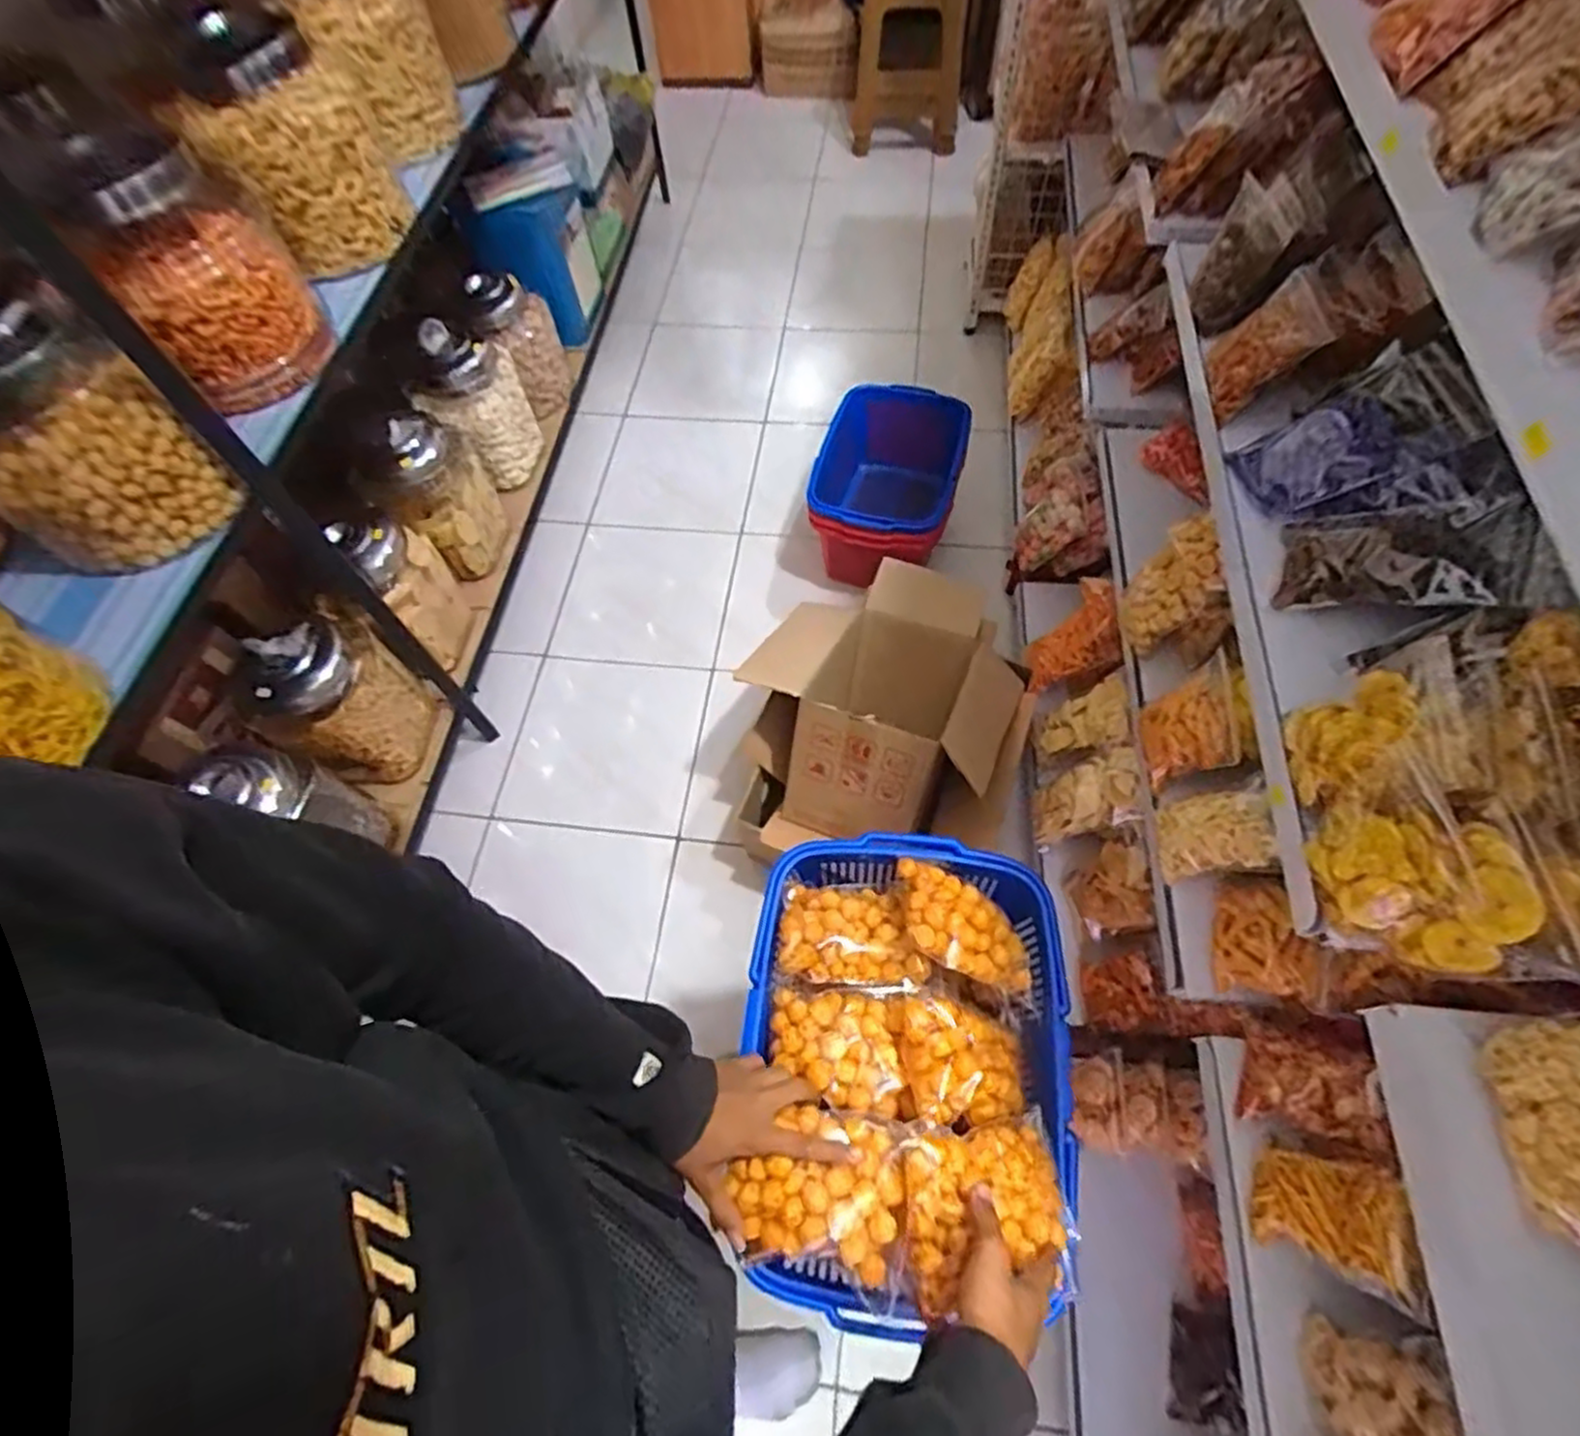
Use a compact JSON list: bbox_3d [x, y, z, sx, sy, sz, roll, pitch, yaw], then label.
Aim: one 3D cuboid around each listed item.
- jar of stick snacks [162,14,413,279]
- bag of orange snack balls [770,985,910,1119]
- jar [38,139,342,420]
[{"bbox_3d":[-0.709,-0.814,1.079,0.215,0.268,0.162,-38,67,-15],"label":"jar of stick snacks"},{"bbox_3d":[0.043,0.308,0.694,0.124,0.040,0.104,1,63,4],"label":"bag of orange snack balls"},{"bbox_3d":[-0.756,-0.588,0.957,0.196,0.278,0.152,-29,64,-11],"label":"jar"}]

